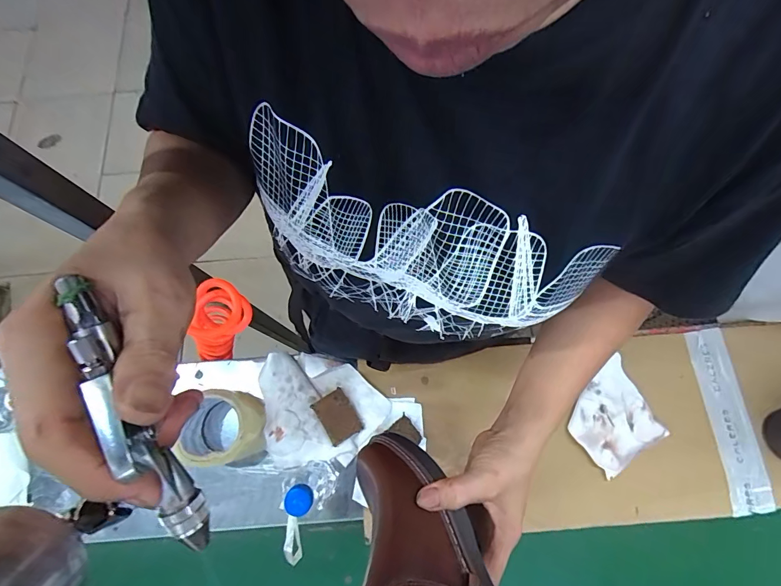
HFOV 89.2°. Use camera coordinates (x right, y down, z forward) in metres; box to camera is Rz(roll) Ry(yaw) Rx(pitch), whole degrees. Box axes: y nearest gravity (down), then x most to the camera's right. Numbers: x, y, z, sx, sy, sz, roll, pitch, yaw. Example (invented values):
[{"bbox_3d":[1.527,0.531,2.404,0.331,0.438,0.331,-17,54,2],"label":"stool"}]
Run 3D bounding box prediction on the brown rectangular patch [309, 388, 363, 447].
[{"bbox_3d":[-0.076,0.175,0.564,0.048,0.009,0.067,-32,74,-10],"label":"brown rectangular patch"}]

